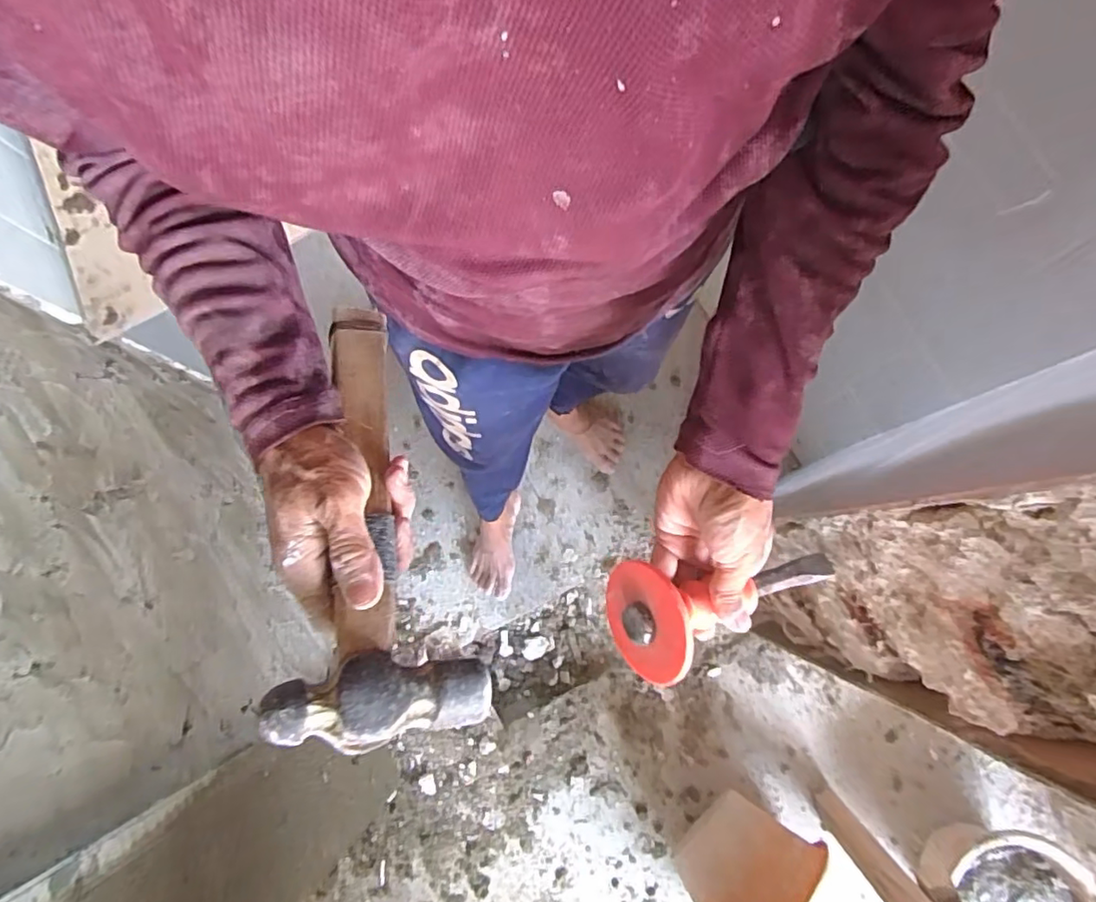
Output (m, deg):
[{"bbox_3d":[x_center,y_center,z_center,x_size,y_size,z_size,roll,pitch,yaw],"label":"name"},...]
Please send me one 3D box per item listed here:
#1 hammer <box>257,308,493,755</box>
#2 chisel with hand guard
[{"bbox_3d":[-0.106,0.016,0.362,0.096,0.057,0.295,-11,59,-2],"label":"hammer"},{"bbox_3d":[0.137,0.101,0.425,0.196,0.074,0.075,-7,77,-32],"label":"chisel with hand guard"}]

